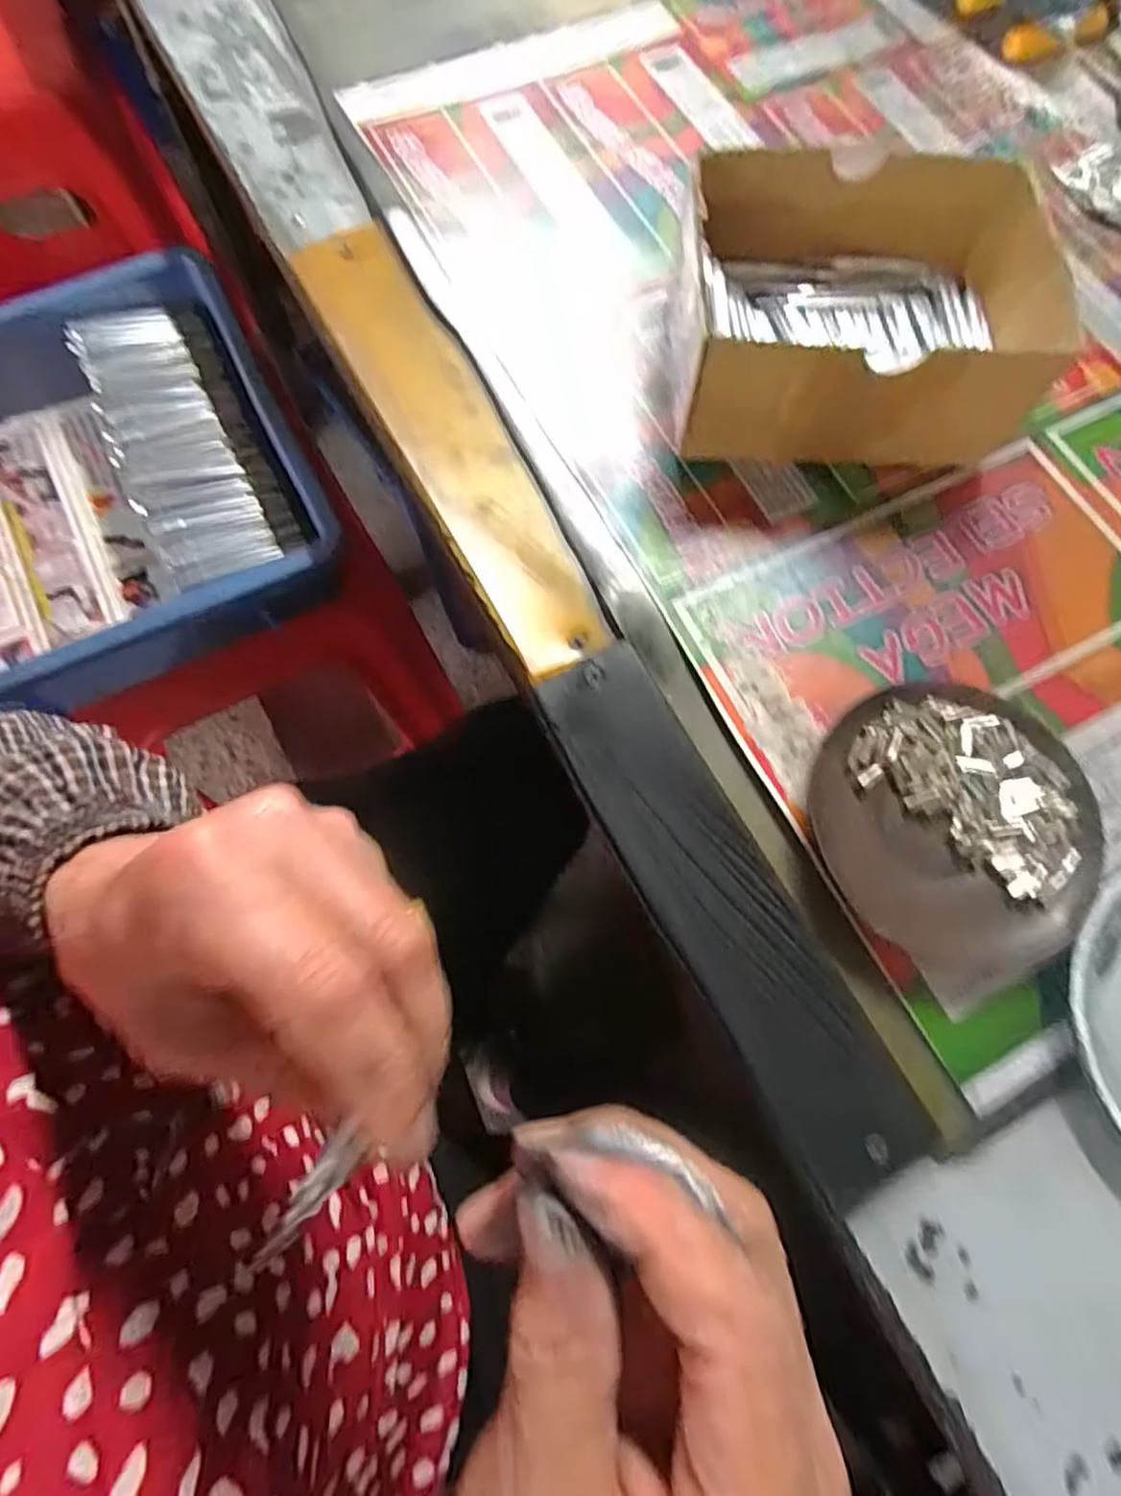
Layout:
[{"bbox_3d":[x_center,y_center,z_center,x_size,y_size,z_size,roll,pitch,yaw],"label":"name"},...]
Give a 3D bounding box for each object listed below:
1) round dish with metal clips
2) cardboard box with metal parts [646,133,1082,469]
[{"bbox_3d":[0.162,0.030,0.283,0.110,0.017,0.116,0,73,-1],"label":"round dish with metal clips"},{"bbox_3d":[0.137,-0.209,0.332,0.162,0.069,0.122,1,73,-1],"label":"cardboard box with metal parts"}]

